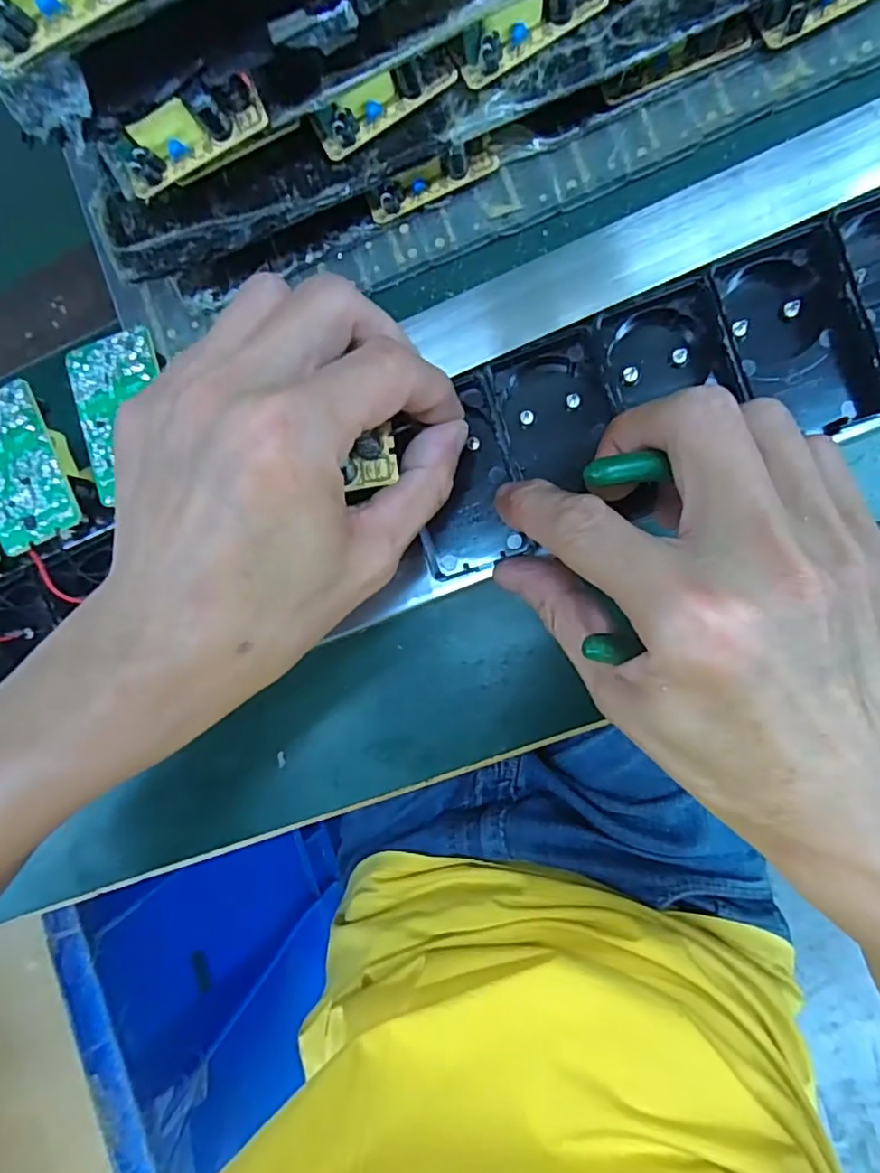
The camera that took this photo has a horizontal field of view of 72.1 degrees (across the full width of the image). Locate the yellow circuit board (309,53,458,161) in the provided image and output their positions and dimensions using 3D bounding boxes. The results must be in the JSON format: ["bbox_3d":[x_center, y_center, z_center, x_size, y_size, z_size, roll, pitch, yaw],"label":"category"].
[{"bbox_3d":[-0.024,-0.205,0.257,0.062,0.013,0.018,-19,87,9],"label":"yellow circuit board"}]

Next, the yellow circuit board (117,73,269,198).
[{"bbox_3d":[-0.101,-0.181,0.239,0.061,0.022,0.016,-22,86,9],"label":"yellow circuit board"}]

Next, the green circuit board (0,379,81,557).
[{"bbox_3d":[-0.171,-0.048,0.245,0.036,0.005,0.062,-21,86,9],"label":"green circuit board"}]

